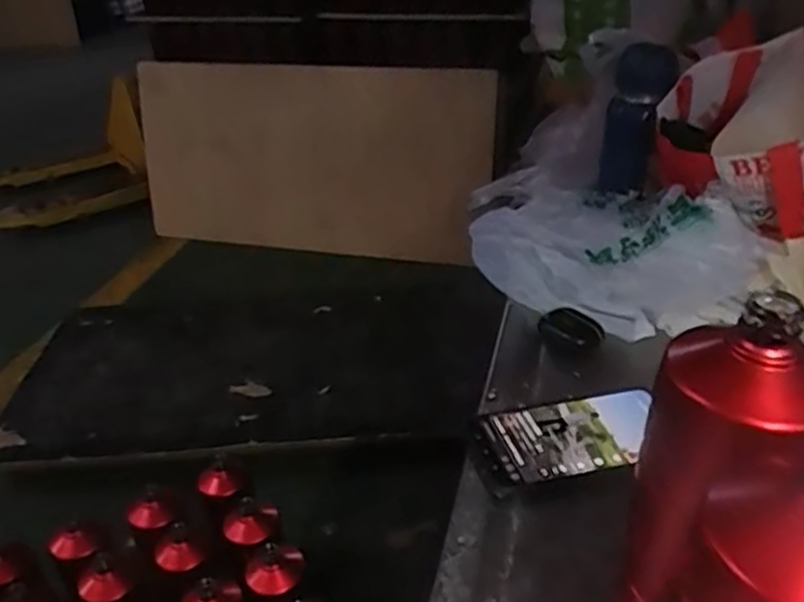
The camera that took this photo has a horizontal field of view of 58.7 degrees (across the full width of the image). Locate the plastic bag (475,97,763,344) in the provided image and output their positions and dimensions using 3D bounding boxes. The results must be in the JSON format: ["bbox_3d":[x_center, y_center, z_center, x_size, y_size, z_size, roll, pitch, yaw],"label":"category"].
[{"bbox_3d":[0.205,-0.093,0.813,0.247,0.104,0.345,-8,32,0],"label":"plastic bag"}]

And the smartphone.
[{"bbox_3d":[0.132,0.103,0.556,0.155,0.010,0.083,-10,32,-10],"label":"smartphone"}]

